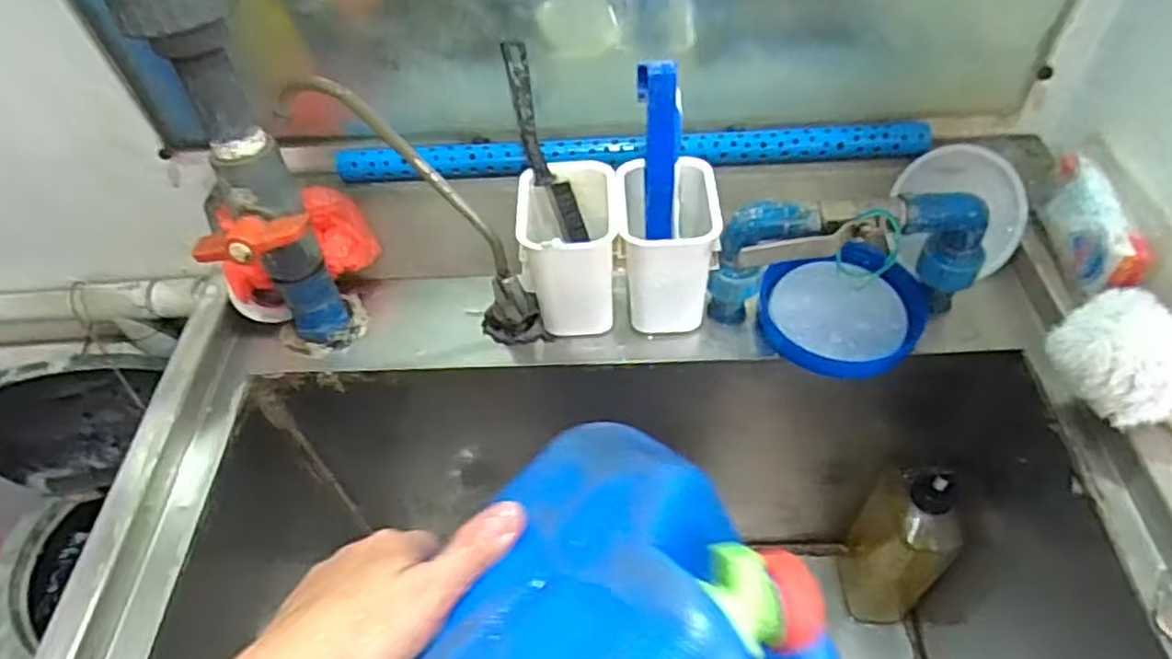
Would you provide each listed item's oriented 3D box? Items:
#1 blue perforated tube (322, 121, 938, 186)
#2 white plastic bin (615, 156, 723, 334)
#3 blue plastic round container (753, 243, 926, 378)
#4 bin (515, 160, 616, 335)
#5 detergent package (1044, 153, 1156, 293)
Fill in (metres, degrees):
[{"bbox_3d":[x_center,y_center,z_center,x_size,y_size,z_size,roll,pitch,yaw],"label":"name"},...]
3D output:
[{"bbox_3d":[0.033,-0.146,0.589,0.477,0.023,0.025,-1,52,3],"label":"blue perforated tube"},{"bbox_3d":[0.061,-0.061,0.551,0.072,0.113,0.081,-2,52,3],"label":"white plastic bin"},{"bbox_3d":[0.198,-0.018,0.549,0.121,0.050,0.095,8,53,10],"label":"blue plastic round container"},{"bbox_3d":[-0.012,-0.056,0.550,0.072,0.109,0.099,-2,52,3],"label":"bin"},{"bbox_3d":[0.375,-0.076,0.525,0.024,0.054,0.110,-1,52,3],"label":"detergent package"}]

